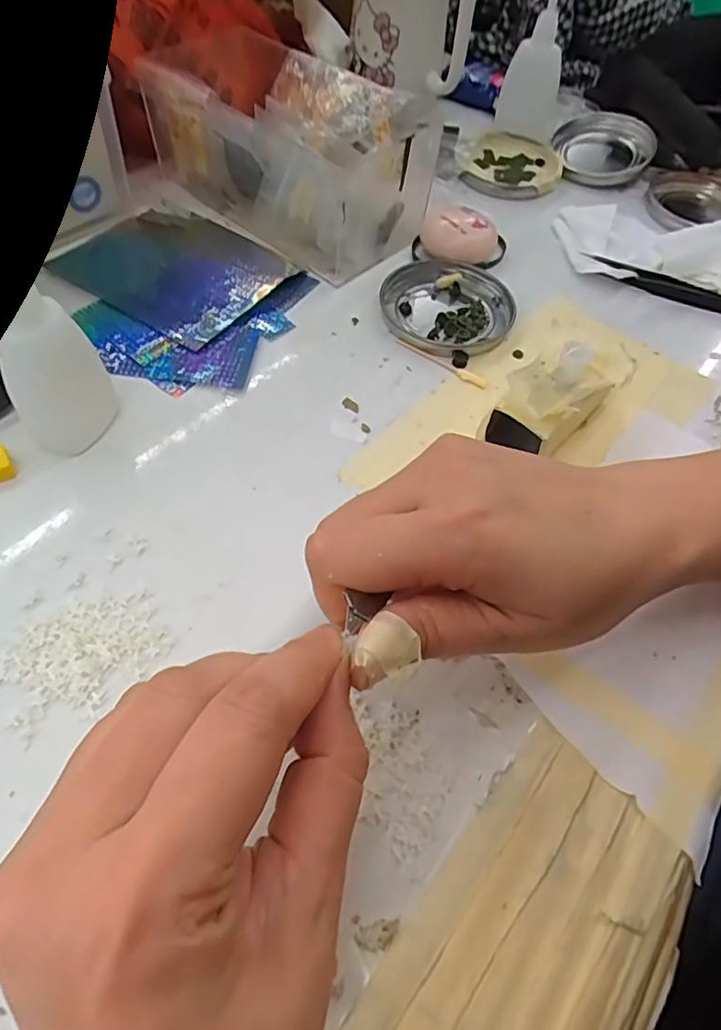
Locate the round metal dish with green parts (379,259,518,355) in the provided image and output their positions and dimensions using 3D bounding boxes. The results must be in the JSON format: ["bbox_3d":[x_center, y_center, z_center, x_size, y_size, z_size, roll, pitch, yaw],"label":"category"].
[{"bbox_3d":[0.051,-0.125,0.353,0.076,0.009,0.078,2,57,-3],"label":"round metal dish with green parts"}]

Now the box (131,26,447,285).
[{"bbox_3d":[-0.038,-0.225,0.374,0.158,0.070,0.095,32,60,15],"label":"box"}]

